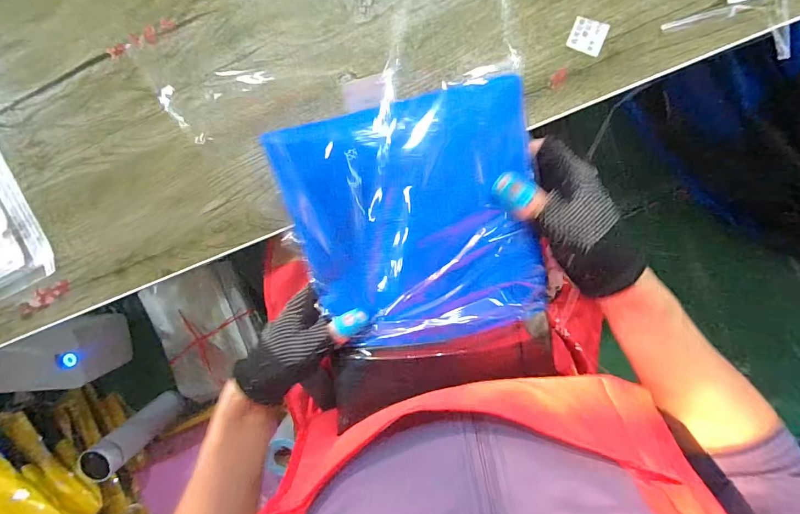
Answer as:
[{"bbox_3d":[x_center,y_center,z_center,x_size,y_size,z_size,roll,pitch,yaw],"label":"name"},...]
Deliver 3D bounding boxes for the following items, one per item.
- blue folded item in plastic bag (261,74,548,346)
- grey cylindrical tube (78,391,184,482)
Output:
[{"bbox_3d":[0.010,-0.021,0.308,0.181,0.031,0.180,-11,97,6],"label":"blue folded item in plastic bag"},{"bbox_3d":[-0.524,0.350,0.801,0.056,0.229,0.061,0,99,2],"label":"grey cylindrical tube"}]

